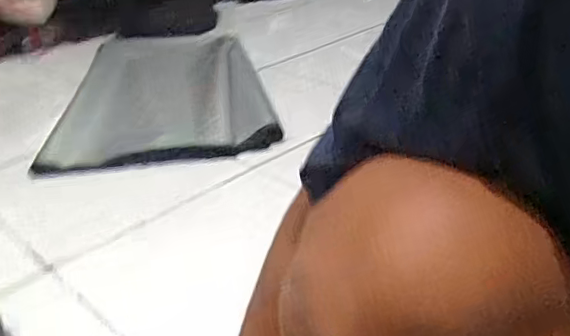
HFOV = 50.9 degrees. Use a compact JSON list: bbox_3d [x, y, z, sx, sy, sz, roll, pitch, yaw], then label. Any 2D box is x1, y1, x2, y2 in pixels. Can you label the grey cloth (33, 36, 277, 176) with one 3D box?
[{"bbox_3d":[-0.292,-0.199,1.428,0.478,0.051,0.722,-8,30,-7],"label":"grey cloth"}]

